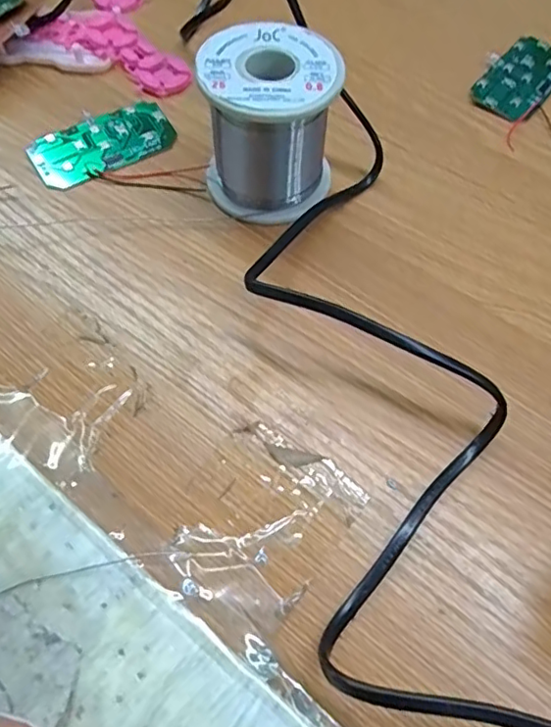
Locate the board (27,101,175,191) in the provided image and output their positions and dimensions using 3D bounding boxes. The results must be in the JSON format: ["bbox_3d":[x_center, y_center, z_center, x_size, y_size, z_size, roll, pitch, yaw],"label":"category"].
[{"bbox_3d":[-0.091,-0.117,0.306,0.074,0.006,0.036,-27,65,-16],"label":"board"}]

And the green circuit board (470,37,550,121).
[{"bbox_3d":[0.145,-0.169,0.338,0.039,0.006,0.071,35,66,17],"label":"green circuit board"}]

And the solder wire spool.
[{"bbox_3d":[-0.003,-0.110,0.269,0.059,0.064,0.057,1,60,-1],"label":"solder wire spool"}]

